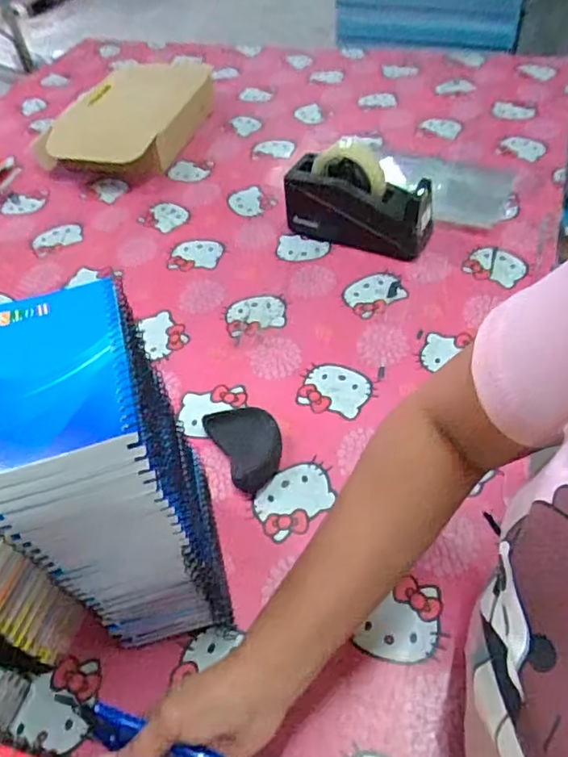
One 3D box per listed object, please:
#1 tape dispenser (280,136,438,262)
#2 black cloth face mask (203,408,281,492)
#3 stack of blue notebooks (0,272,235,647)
[{"bbox_3d":[0.102,-0.242,0.793,0.191,0.126,0.063,18,53,21],"label":"tape dispenser"},{"bbox_3d":[-0.036,0.068,0.610,0.065,0.026,0.090,-24,51,-14],"label":"black cloth face mask"},{"bbox_3d":[-0.119,0.086,0.430,0.101,0.286,0.132,-17,49,-8],"label":"stack of blue notebooks"}]

